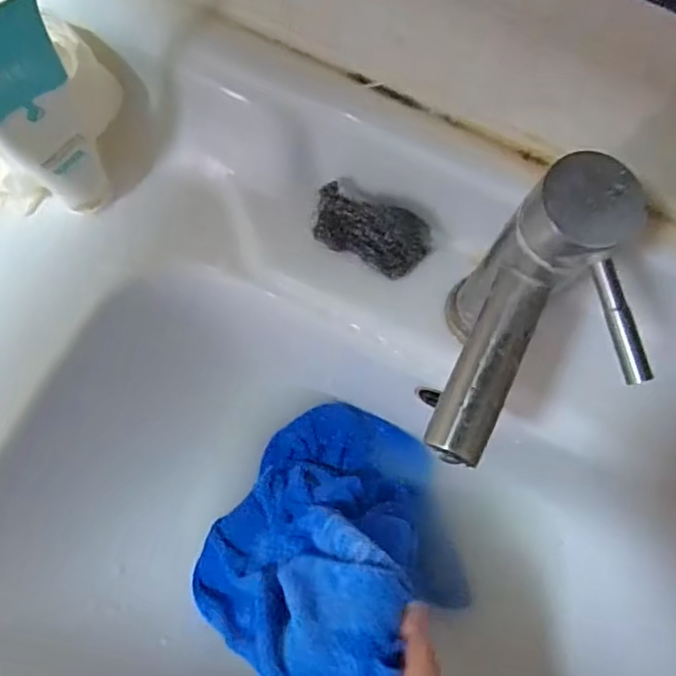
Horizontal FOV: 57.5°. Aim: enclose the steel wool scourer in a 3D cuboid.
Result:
[{"bbox_3d":[0.023,-0.075,0.432,0.080,0.020,0.044,28,100,6],"label":"steel wool scourer"}]

